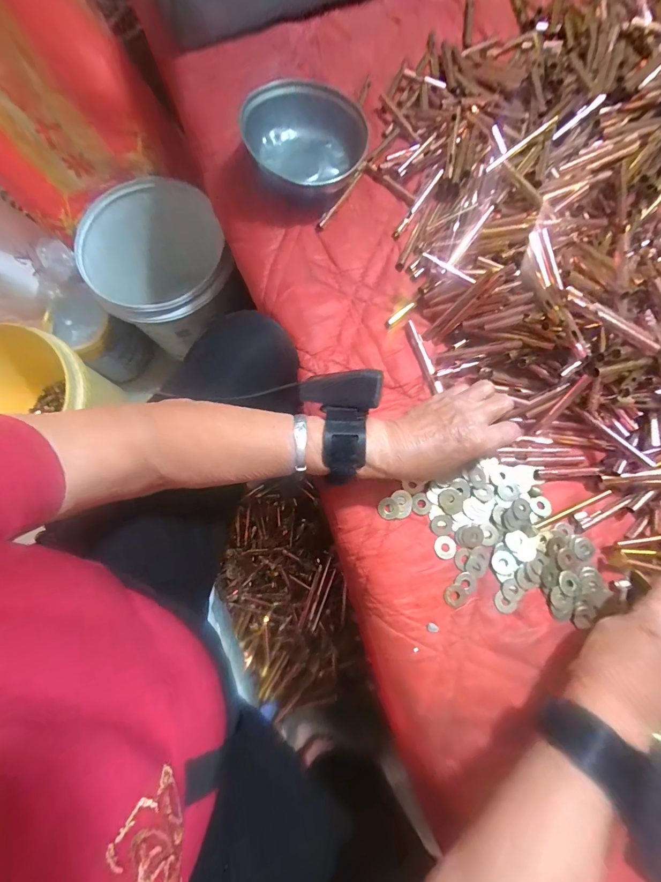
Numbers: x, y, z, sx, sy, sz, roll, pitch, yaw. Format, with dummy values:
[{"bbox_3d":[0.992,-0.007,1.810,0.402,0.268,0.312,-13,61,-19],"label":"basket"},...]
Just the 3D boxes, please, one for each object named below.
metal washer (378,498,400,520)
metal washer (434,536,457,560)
[{"bbox_3d":[0.059,0.069,0.356,0.021,0.004,0.021,0,78,0],"label":"metal washer"},{"bbox_3d":[0.114,0.105,0.346,0.021,0.004,0.022,0,78,0],"label":"metal washer"}]

